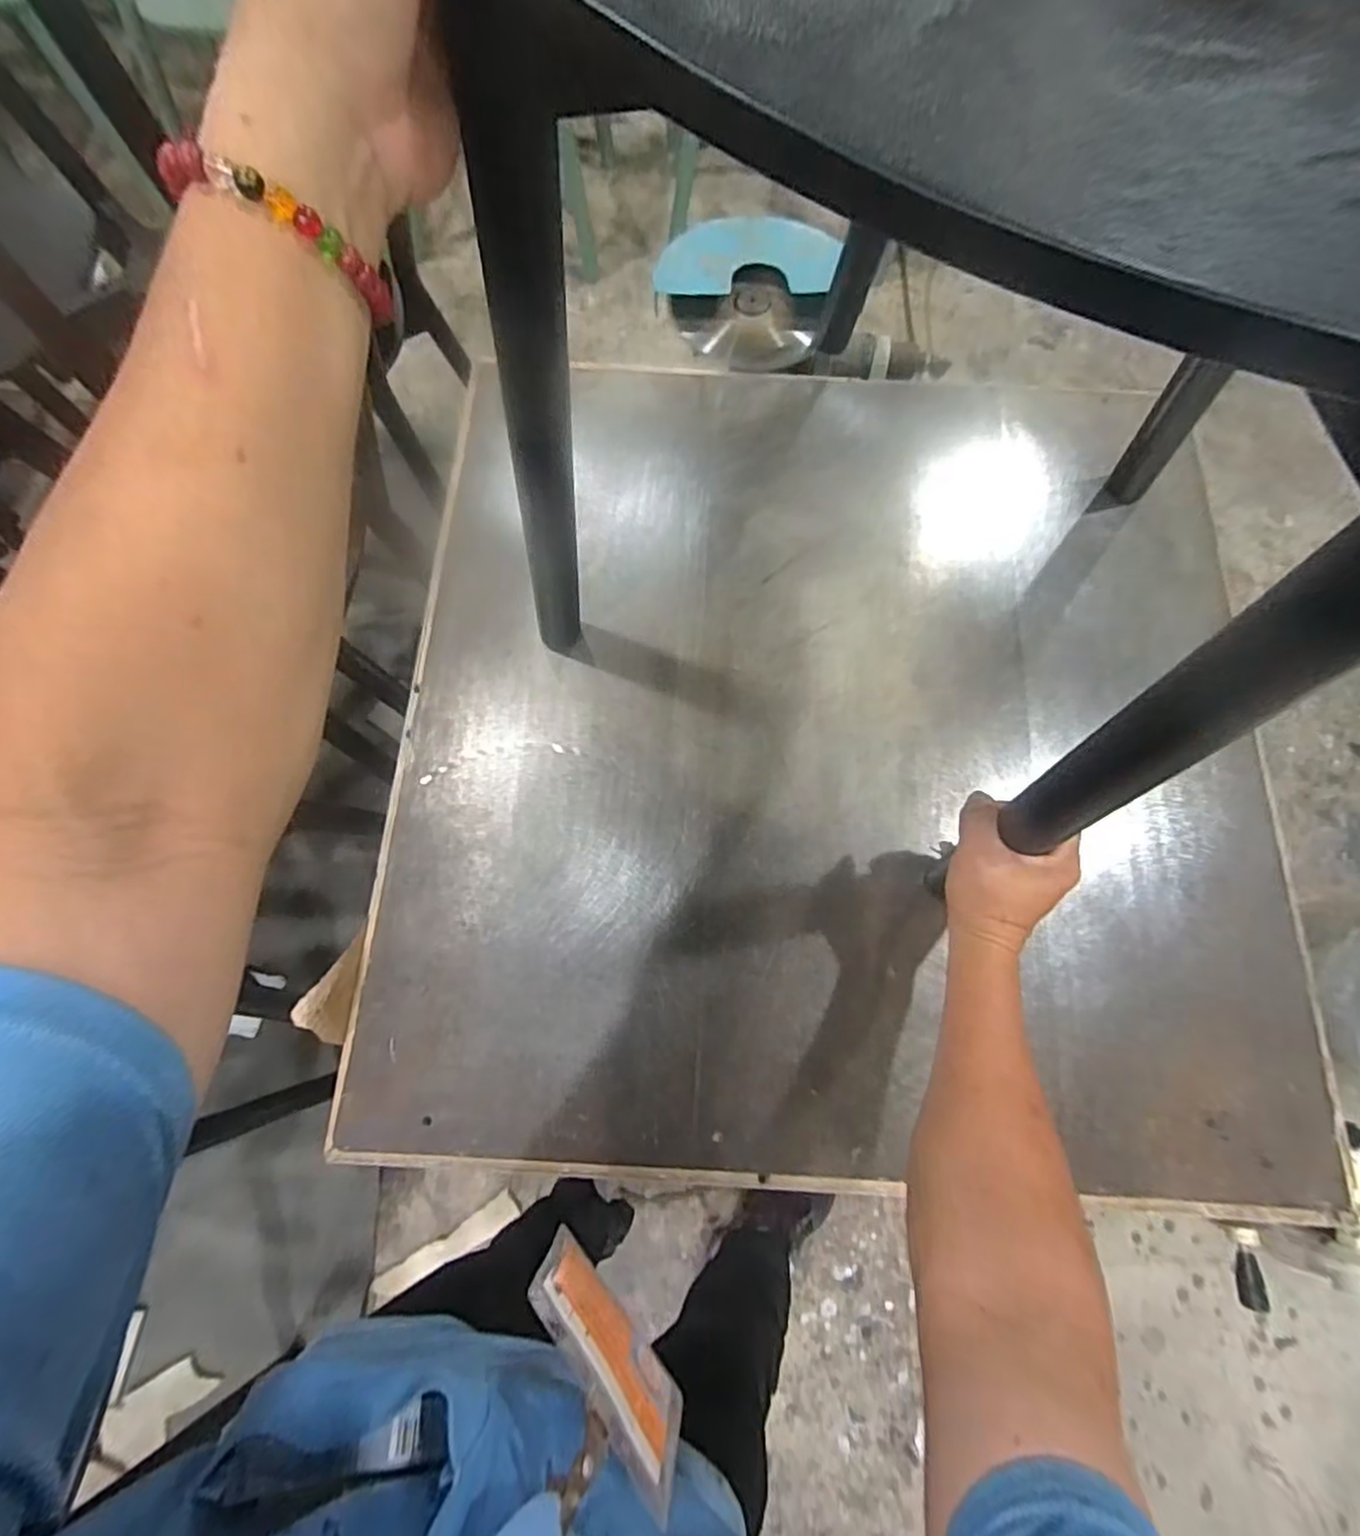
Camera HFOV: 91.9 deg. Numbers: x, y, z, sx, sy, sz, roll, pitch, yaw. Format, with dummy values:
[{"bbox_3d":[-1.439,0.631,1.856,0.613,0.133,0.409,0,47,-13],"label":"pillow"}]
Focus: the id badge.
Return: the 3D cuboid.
[{"bbox_3d":[-0.033,0.271,0.304,0.008,0.081,0.097,-37,77,-11],"label":"id badge"}]

